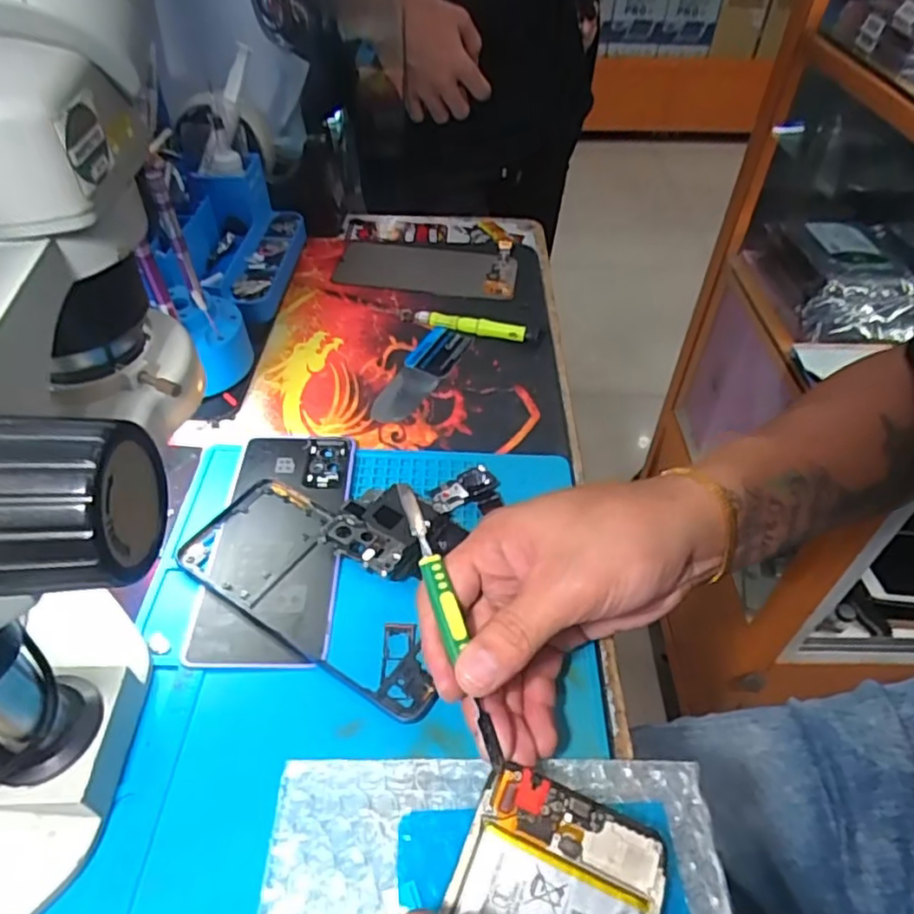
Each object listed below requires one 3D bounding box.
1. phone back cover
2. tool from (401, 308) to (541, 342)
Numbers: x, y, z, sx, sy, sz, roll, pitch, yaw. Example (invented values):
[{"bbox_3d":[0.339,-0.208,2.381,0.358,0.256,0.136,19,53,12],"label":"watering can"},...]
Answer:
[{"bbox_3d":[-0.099,0.043,0.366,0.068,0.008,0.152,2,46,-1],"label":"phone back cover"},{"bbox_3d":[0.008,-0.104,0.513,0.112,0.014,0.014,13,46,9],"label":"tool"}]

